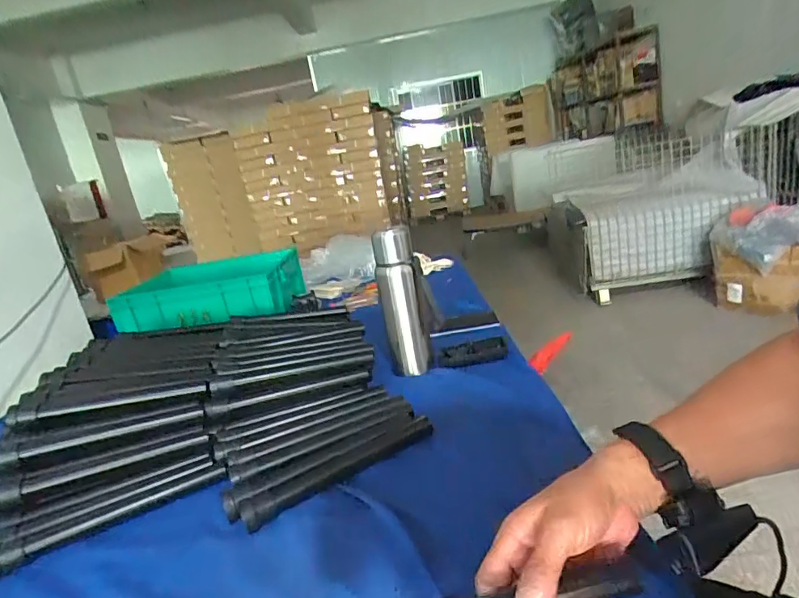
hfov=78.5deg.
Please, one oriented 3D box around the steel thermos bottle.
[{"bbox_3d":[0.001,-0.001,0.813,0.066,0.235,0.057,-10,16,3],"label":"steel thermos bottle"}]

